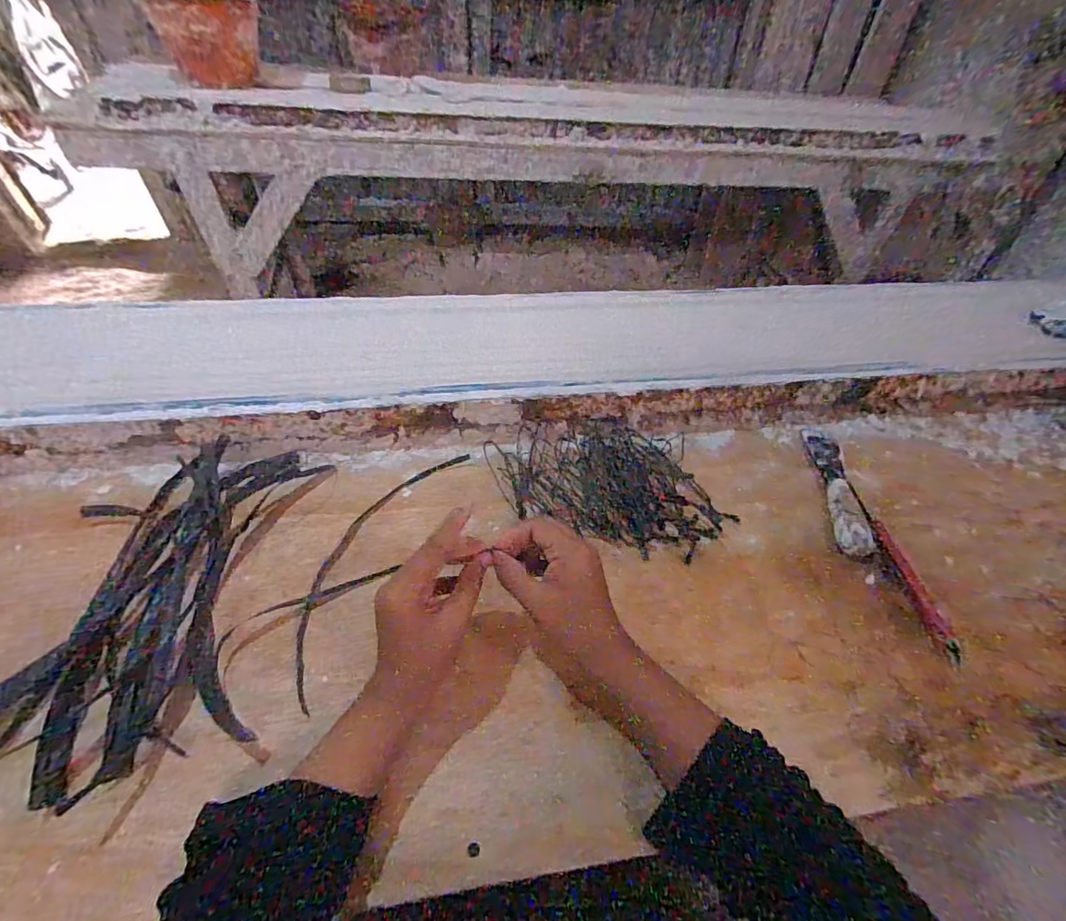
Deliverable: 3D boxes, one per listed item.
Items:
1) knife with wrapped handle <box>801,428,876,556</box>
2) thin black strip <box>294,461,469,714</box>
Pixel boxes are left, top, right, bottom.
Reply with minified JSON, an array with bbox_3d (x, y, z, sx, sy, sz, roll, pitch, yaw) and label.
[{"bbox_3d":[0.329,0.026,0.539,0.034,0.017,0.179,9,49,3],"label":"knife with wrapped handle"},{"bbox_3d":[-0.149,0.082,0.461,0.064,0.004,0.272,18,50,11],"label":"thin black strip"}]

